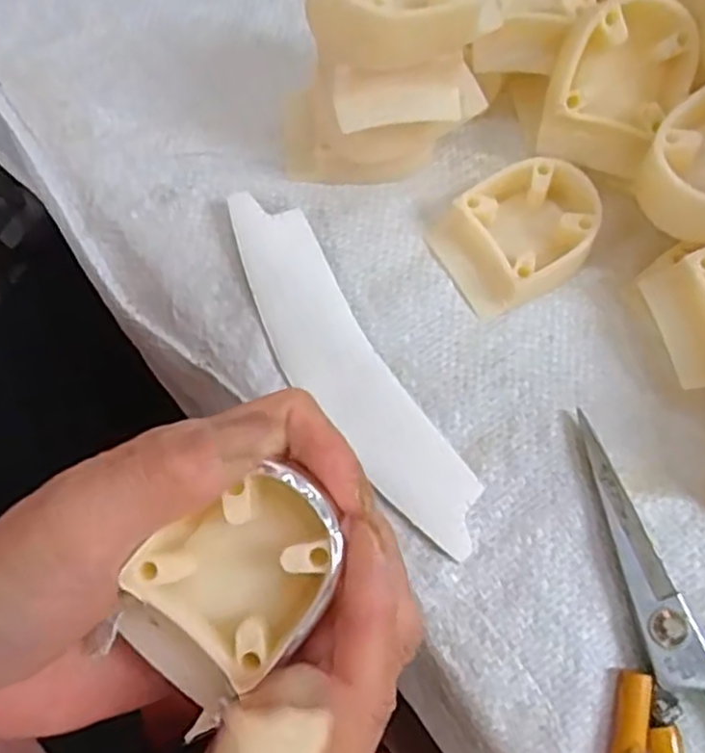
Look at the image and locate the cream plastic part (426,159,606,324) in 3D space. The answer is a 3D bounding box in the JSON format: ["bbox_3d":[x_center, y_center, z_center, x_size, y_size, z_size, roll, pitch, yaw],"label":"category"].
[{"bbox_3d":[0.066,-0.056,0.277,0.058,0.023,0.046,-23,74,-9],"label":"cream plastic part"}]

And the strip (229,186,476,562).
[{"bbox_3d":[-0.003,-0.004,0.265,0.035,0.006,0.153,-30,77,-13],"label":"strip"}]

